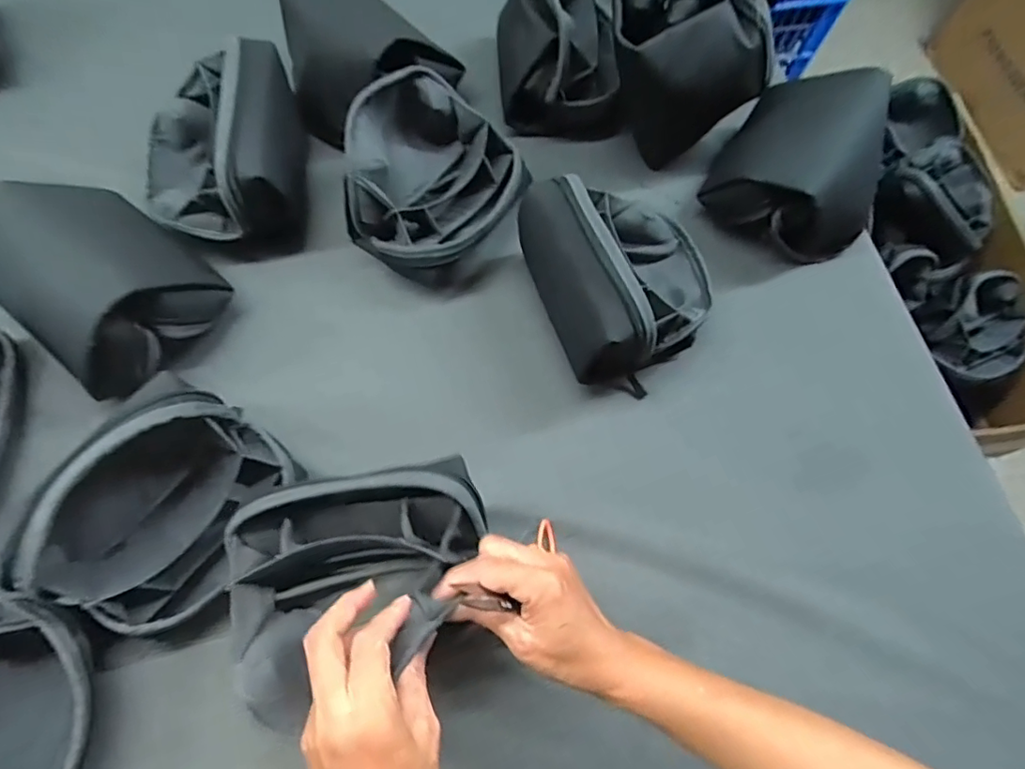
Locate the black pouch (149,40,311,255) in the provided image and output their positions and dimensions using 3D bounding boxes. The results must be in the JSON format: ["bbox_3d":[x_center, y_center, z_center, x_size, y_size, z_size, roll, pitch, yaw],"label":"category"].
[{"bbox_3d":[-0.280,-0.217,0.515,0.147,0.122,0.155,-7,70,-5],"label":"black pouch"}]

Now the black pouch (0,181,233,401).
[{"bbox_3d":[-0.347,-0.091,0.459,0.165,0.090,0.140,41,74,12],"label":"black pouch"}]

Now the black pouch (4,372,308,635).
[{"bbox_3d":[-0.250,0.082,0.381,0.099,0.111,0.162,35,72,10],"label":"black pouch"}]

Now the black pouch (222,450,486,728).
[{"bbox_3d":[-0.096,0.124,0.361,0.163,0.066,0.128,-15,71,-8],"label":"black pouch"}]

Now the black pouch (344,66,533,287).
[{"bbox_3d":[-0.072,-0.189,0.515,0.143,0.109,0.162,24,71,6],"label":"black pouch"}]

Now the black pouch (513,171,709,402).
[{"bbox_3d":[0.106,-0.099,0.474,0.154,0.104,0.170,-18,72,-8],"label":"black pouch"}]

